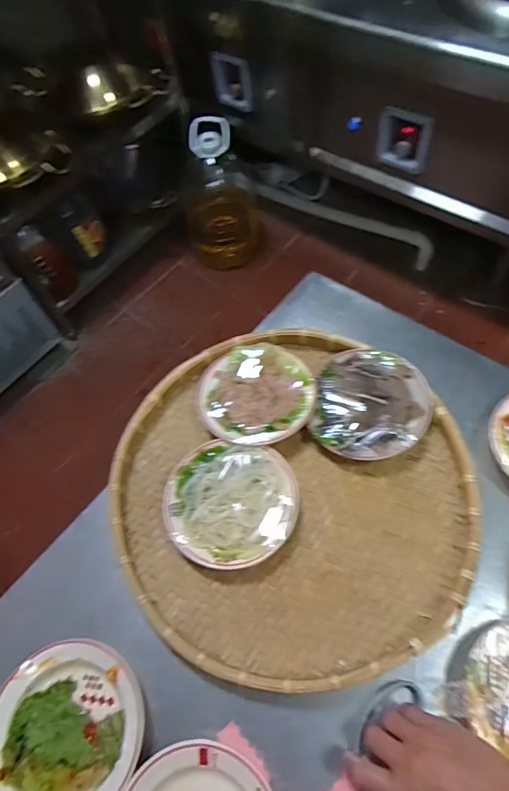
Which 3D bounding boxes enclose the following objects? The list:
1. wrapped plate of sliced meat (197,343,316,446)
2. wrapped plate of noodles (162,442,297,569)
[{"bbox_3d":[0.001,0.002,0.613,0.145,0.036,0.145,-2,60,3],"label":"wrapped plate of sliced meat"},{"bbox_3d":[-0.027,0.130,0.545,0.152,0.041,0.141,-2,60,3],"label":"wrapped plate of noodles"}]

